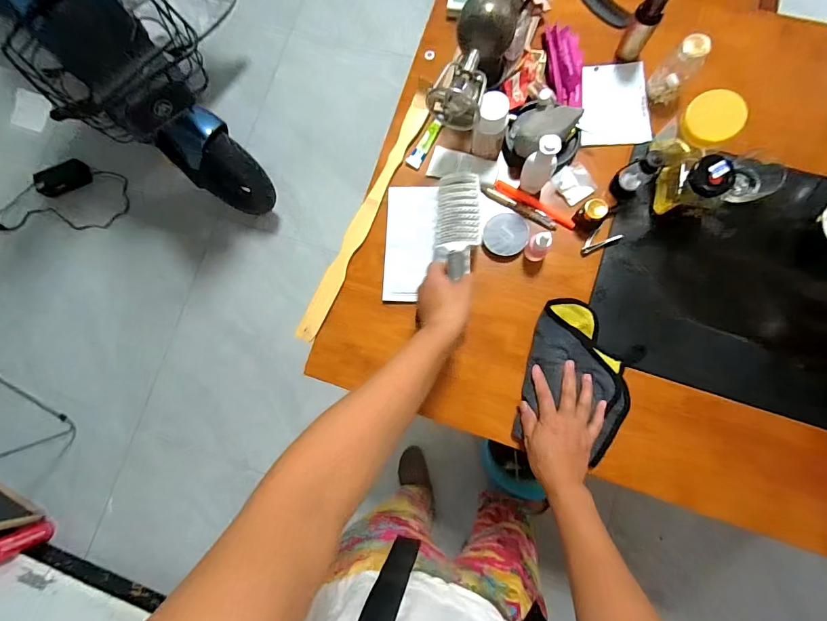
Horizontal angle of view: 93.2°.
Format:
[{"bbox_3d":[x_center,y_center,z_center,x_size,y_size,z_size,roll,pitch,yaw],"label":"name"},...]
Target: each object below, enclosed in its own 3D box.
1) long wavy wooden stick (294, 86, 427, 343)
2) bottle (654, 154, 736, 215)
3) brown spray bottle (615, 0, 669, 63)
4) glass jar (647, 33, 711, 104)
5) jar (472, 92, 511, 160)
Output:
[{"bbox_3d":[-0.081,-0.157,0.648,0.037,0.008,0.448,26,86,7],"label":"long wavy wooden stick"},{"bbox_3d":[0.401,-0.186,0.568,0.059,0.102,0.083,6,84,6],"label":"bottle"},{"bbox_3d":[0.351,-0.436,0.597,0.044,0.122,0.039,27,86,7],"label":"brown spray bottle"},{"bbox_3d":[0.402,-0.364,0.598,0.054,0.104,0.051,-1,83,5],"label":"glass jar"},{"bbox_3d":[0.116,-0.271,0.589,0.044,0.113,0.045,-1,83,5],"label":"jar"}]

